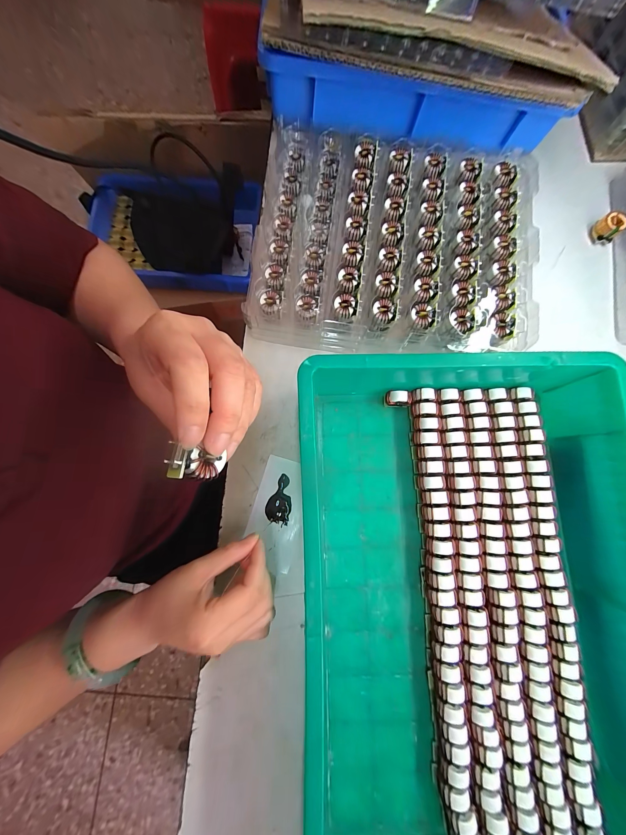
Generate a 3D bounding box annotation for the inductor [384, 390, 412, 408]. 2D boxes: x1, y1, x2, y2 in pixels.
[{"bbox_3d":[0.092,-0.020,0.296,0.026,0.025,0.014,2,80,0],"label":"inductor"}]

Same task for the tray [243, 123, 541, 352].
[{"bbox_3d":[0.092,-0.199,0.306,0.303,0.020,0.263,7,80,1],"label":"tray"}]

